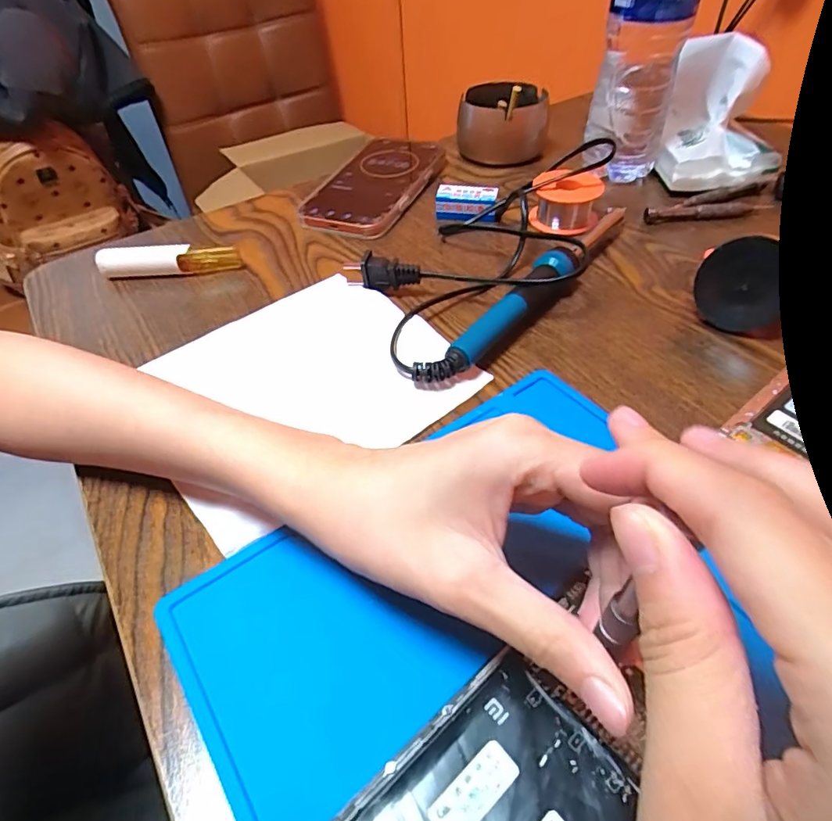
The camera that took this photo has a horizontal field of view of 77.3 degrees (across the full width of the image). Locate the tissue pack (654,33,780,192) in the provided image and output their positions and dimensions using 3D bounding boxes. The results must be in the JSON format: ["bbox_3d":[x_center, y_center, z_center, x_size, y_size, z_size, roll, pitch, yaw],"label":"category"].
[{"bbox_3d":[0.258,-0.245,0.434,0.089,0.086,0.114,14,50,16],"label":"tissue pack"}]

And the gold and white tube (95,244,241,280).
[{"bbox_3d":[-0.185,-0.111,0.390,0.102,0.025,0.014,-4,48,0],"label":"gold and white tube"}]

